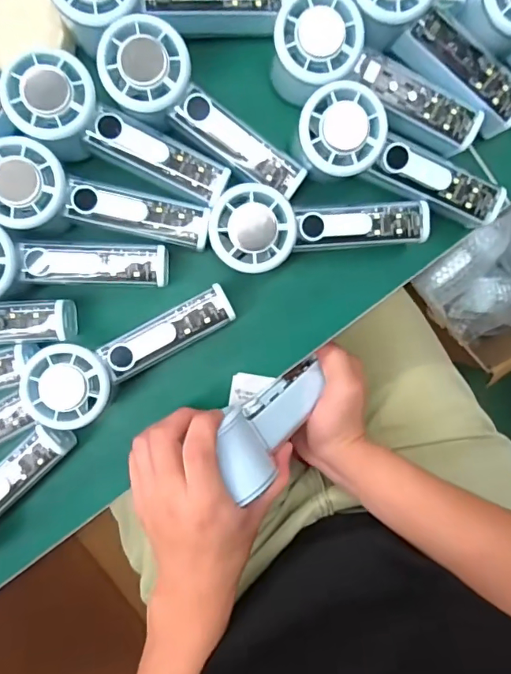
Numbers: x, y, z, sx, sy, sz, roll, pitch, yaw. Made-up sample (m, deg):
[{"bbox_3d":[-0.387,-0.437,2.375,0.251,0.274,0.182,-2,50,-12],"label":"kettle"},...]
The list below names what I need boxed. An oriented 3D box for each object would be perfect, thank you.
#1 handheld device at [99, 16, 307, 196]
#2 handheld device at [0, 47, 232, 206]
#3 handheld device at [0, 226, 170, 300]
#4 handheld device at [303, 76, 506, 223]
[{"bbox_3d":[-0.033,-0.147,0.320,0.149,0.027,0.053,33,93,-16],"label":"handheld device"},{"bbox_3d":[-0.092,-0.137,0.328,0.150,0.029,0.052,24,93,-17],"label":"handheld device"},{"bbox_3d":[-0.139,-0.052,0.335,0.154,0.035,0.053,-1,94,-15],"label":"handheld device"},{"bbox_3d":[0.101,-0.120,0.328,0.150,0.027,0.054,19,94,-17],"label":"handheld device"}]

